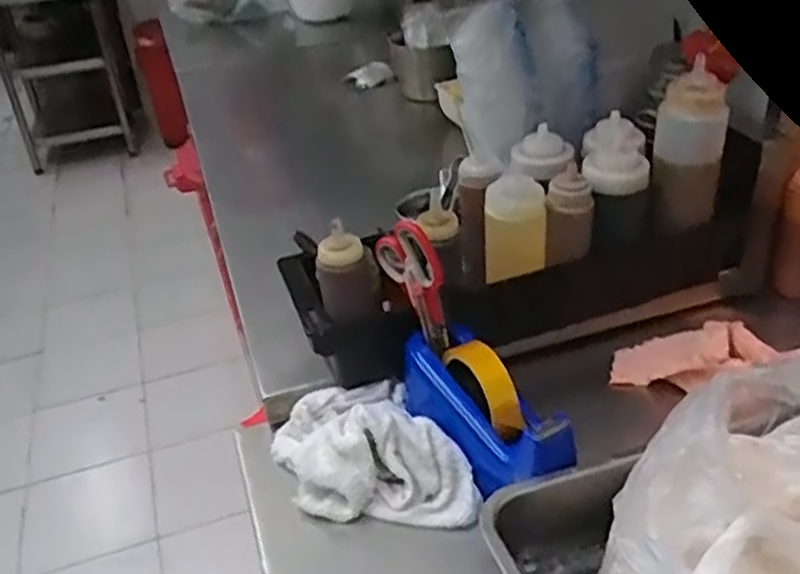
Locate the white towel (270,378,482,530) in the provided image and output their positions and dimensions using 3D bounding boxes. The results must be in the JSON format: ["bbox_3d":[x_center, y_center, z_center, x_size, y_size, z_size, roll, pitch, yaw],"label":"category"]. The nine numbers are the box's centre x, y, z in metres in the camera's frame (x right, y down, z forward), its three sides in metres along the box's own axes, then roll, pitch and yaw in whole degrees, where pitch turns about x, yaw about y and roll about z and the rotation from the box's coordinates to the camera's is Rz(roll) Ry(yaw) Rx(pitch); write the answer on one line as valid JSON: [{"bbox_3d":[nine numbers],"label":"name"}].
[{"bbox_3d":[-0.032,0.153,0.713,0.139,0.070,0.186,-17,34,-19],"label":"white towel"}]

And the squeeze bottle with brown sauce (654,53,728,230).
[{"bbox_3d":[0.302,-0.143,0.805,0.065,0.162,0.053,8,34,20],"label":"squeeze bottle with brown sauce"}]

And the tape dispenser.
[{"bbox_3d":[0.072,0.109,0.694,0.068,0.084,0.190,-19,34,-22],"label":"tape dispenser"}]

